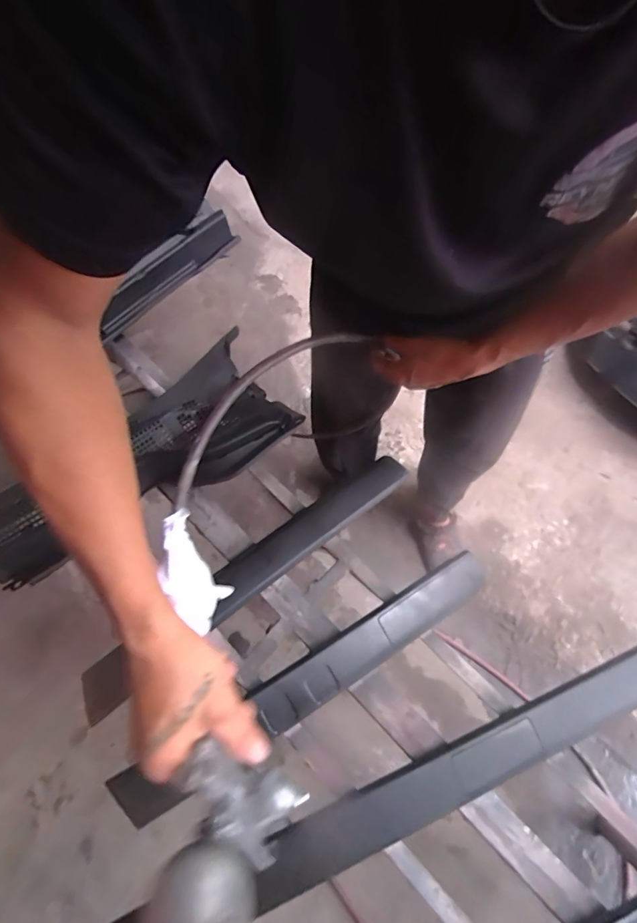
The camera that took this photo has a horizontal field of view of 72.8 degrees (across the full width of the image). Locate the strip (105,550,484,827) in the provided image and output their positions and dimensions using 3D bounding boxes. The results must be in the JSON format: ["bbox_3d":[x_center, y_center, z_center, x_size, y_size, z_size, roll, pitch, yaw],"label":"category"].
[{"bbox_3d":[0.005,0.313,0.637,0.597,0.033,0.071,-28,71,-16],"label":"strip"}]

